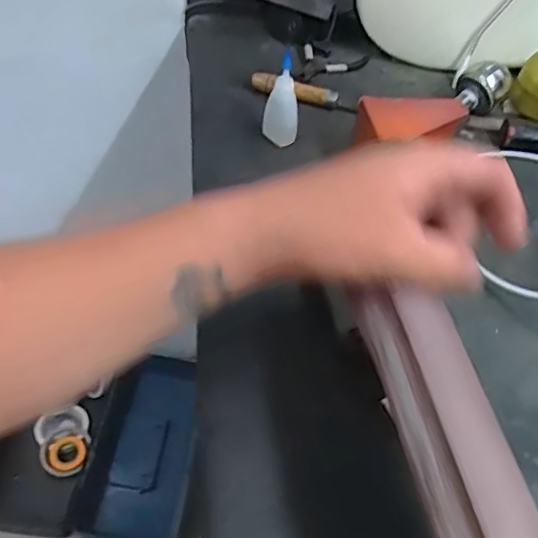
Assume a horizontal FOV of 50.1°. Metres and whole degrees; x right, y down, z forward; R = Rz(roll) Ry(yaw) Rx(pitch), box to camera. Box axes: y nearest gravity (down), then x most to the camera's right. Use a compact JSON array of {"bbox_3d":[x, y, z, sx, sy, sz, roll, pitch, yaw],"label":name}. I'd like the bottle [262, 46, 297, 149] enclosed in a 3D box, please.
[{"bbox_3d":[0.013,-0.157,0.540,0.032,0.087,0.015,4,46,-3],"label":"bottle"}]

